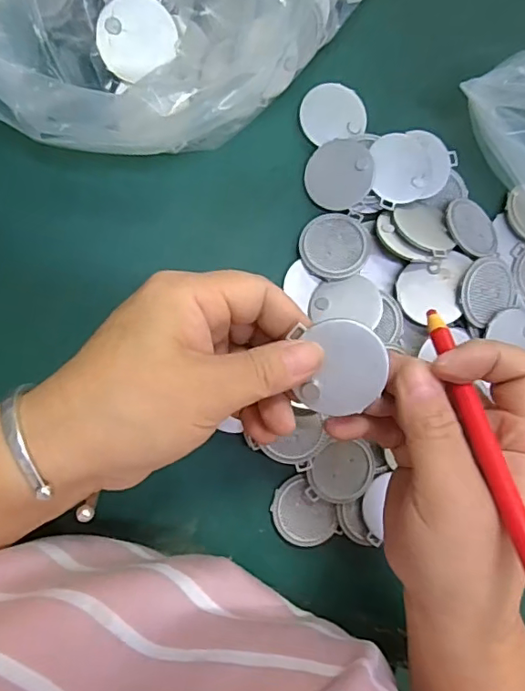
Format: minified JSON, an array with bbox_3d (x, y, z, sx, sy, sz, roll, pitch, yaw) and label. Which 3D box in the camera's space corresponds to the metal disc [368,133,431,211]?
[{"bbox_3d":[0.082,-0.105,0.317,0.037,0.005,0.044,-4,87,-15],"label":"metal disc"}]

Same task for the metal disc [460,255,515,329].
[{"bbox_3d":[0.130,-0.033,0.307,0.039,0.005,0.035,-32,110,-16],"label":"metal disc"}]

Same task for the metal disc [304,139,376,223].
[{"bbox_3d":[0.046,-0.101,0.315,0.039,0.005,0.041,0,90,13],"label":"metal disc"}]

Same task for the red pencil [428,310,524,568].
[{"bbox_3d":[0.089,0.052,0.196,0.008,0.006,0.160,-6,57,-9],"label":"red pencil"}]

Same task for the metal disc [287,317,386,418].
[{"bbox_3d":[0.032,0.009,0.221,0.035,0.010,0.039,-16,90,-9],"label":"metal disc"}]

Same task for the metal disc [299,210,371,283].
[{"bbox_3d":[0.043,-0.059,0.315,0.040,0.004,0.039,-1,82,5],"label":"metal disc"}]

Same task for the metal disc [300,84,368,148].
[{"bbox_3d":[0.042,-0.141,0.322,0.040,0.004,0.034,-18,90,-9],"label":"metal disc"}]

